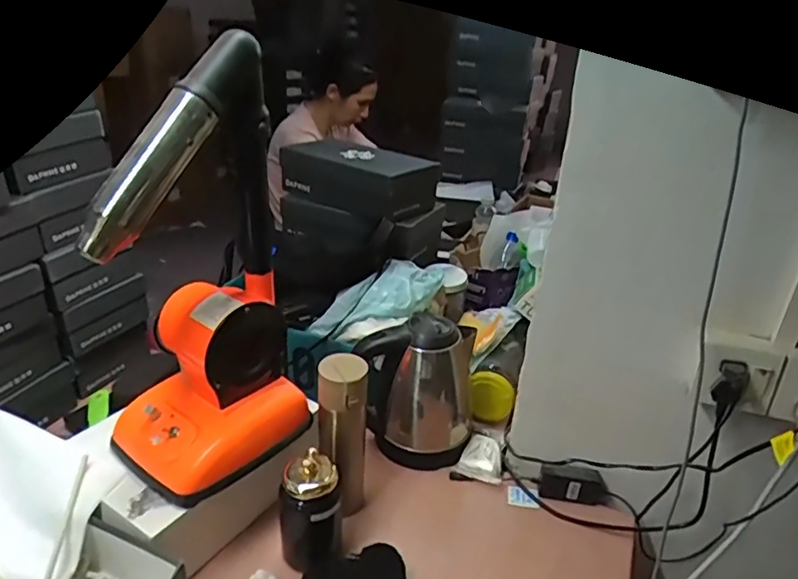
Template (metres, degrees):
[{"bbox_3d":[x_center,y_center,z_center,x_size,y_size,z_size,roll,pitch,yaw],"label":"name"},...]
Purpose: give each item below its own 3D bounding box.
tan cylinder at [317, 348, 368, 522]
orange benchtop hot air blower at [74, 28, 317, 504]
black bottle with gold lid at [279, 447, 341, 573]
[{"bbox_3d":[-0.076,0.203,0.781,0.064,0.236,0.050,1,27,-5],"label":"tan cylinder"},{"bbox_3d":[-0.237,-0.012,0.662,0.159,0.472,0.214,21,31,30],"label":"orange benchtop hot air blower"},{"bbox_3d":[-0.110,0.279,0.722,0.077,0.152,0.058,0,27,-8],"label":"black bottle with gold lid"}]

